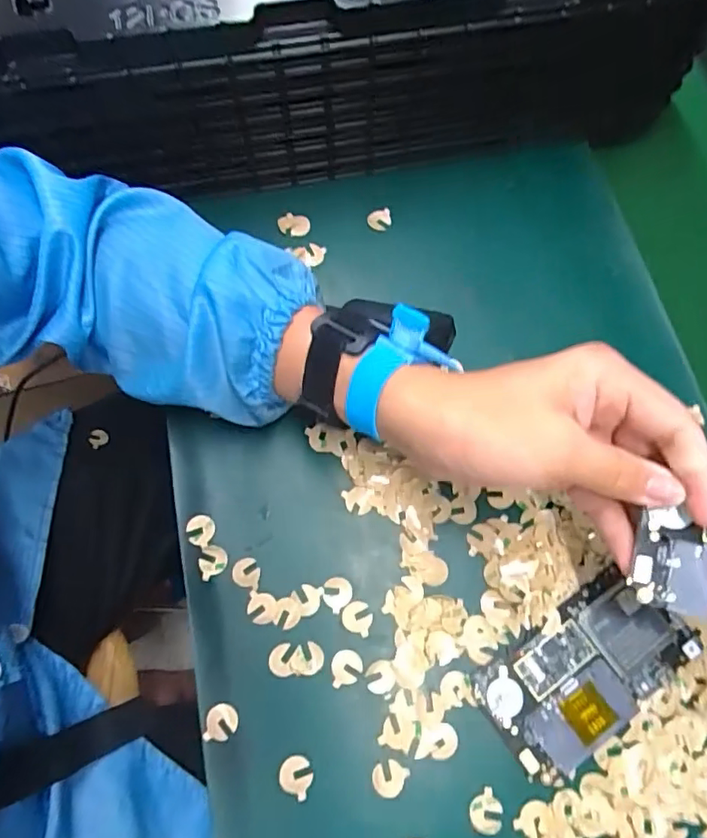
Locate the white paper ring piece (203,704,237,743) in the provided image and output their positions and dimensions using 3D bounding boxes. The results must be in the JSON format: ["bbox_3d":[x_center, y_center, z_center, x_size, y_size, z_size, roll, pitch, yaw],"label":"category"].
[{"bbox_3d":[-0.074,0.171,0.315,0.017,0.004,0.020,10,71,4],"label":"white paper ring piece"}]

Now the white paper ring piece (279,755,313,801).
[{"bbox_3d":[-0.031,0.195,0.308,0.019,0.004,0.017,32,70,11],"label":"white paper ring piece"}]

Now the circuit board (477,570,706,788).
[{"bbox_3d":[0.134,0.144,0.322,0.122,0.009,0.068,-33,73,-11],"label":"circuit board"}]

